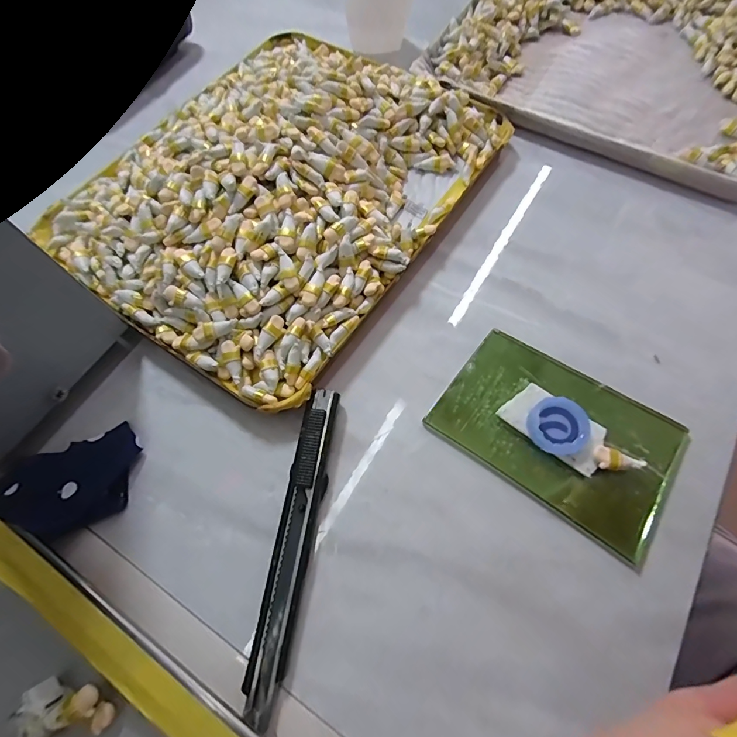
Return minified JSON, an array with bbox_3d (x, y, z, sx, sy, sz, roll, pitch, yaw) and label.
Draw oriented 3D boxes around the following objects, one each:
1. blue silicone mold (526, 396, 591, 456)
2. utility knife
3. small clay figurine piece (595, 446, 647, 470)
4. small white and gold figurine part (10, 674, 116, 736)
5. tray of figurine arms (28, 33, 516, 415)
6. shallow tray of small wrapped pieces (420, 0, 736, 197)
[{"bbox_3d":[0.088,0.027,0.188,0.028,0.008,0.026,-1,66,3],"label":"blue silicone mold"},{"bbox_3d":[-0.032,0.072,0.177,0.016,0.012,0.130,7,67,6],"label":"utility knife"},{"bbox_3d":[0.112,0.041,0.181,0.021,0.007,0.010,6,67,6],"label":"small clay figurine piece"},{"bbox_3d":[-0.110,0.125,0.149,0.030,0.015,0.016,1,67,4],"label":"small white and gold figurine part"},{"bbox_3d":[-0.054,-0.117,0.242,0.193,0.042,0.237,32,72,16],"label":"tray of figurine arms"},{"bbox_3d":[0.187,-0.236,0.295,0.235,0.026,0.219,27,71,14],"label":"shallow tray of small wrapped pieces"}]

